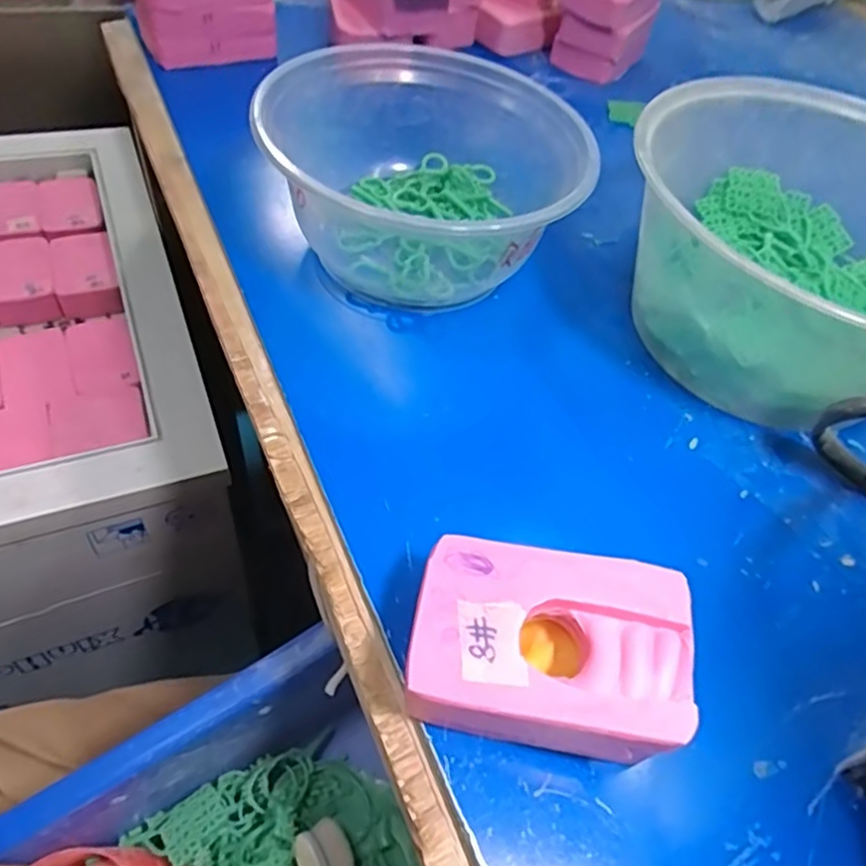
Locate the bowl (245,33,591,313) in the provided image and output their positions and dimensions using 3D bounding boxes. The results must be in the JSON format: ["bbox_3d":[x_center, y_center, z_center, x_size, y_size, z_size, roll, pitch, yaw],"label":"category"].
[{"bbox_3d":[-0.003,-0.110,0.286,0.132,0.063,0.118,20,52,6],"label":"bowl"}]

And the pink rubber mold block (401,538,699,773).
[{"bbox_3d":[0.030,0.059,0.178,0.069,0.035,0.050,12,52,-1],"label":"pink rubber mold block"}]

